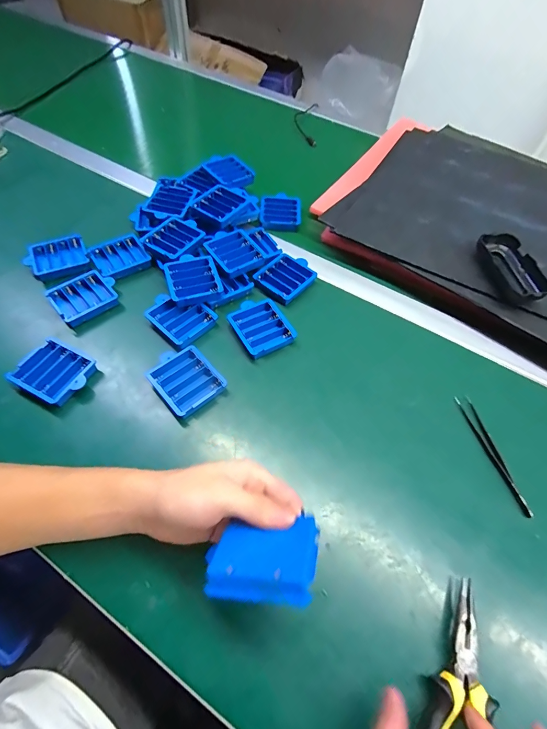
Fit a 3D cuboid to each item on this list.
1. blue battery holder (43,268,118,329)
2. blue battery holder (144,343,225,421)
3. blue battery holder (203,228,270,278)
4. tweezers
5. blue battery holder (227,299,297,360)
[{"bbox_3d":[-0.244,-0.087,0.464,0.075,0.022,0.066,-36,65,-23],"label":"blue battery holder"},{"bbox_3d":[-0.098,0.018,0.404,0.067,0.018,0.074,-37,65,-23],"label":"blue battery holder"},{"bbox_3d":[-0.052,-0.158,0.504,0.070,0.022,0.072,-32,63,-21],"label":"blue battery holder"},{"bbox_3d":[0.233,0.094,0.380,0.016,0.007,0.130,-11,58,-9],"label":"tweezers"},{"bbox_3d":[-0.015,-0.049,0.453,0.065,0.013,0.074,-25,61,-18],"label":"blue battery holder"}]

